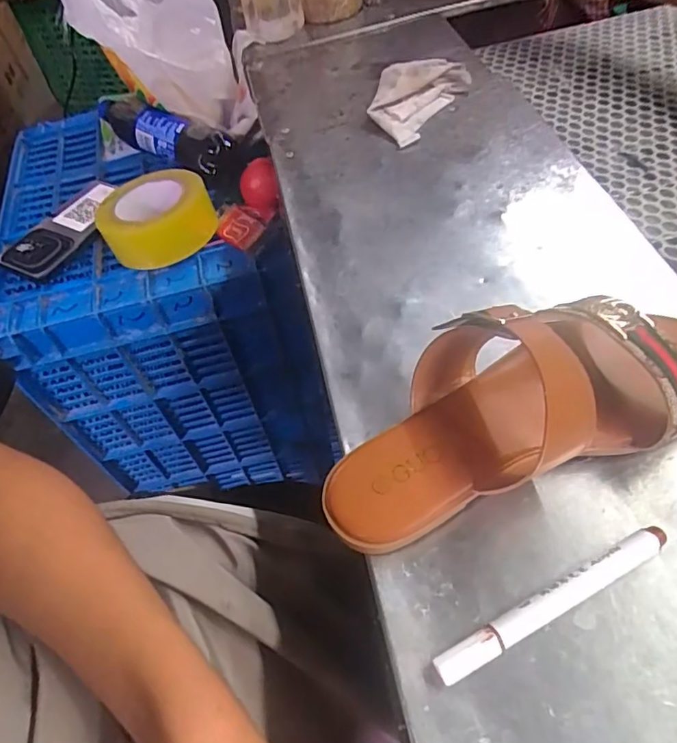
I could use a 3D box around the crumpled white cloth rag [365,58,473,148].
[{"bbox_3d":[0.070,-0.270,0.530,0.078,0.028,0.110,30,64,26],"label":"crumpled white cloth rag"}]

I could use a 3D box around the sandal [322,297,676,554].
[{"bbox_3d":[0.102,0.010,0.285,0.242,0.076,0.090,-18,53,-3],"label":"sandal"}]

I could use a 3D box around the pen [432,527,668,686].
[{"bbox_3d":[0.101,0.108,0.253,0.124,0.014,0.012,-26,55,-10],"label":"pen"}]

